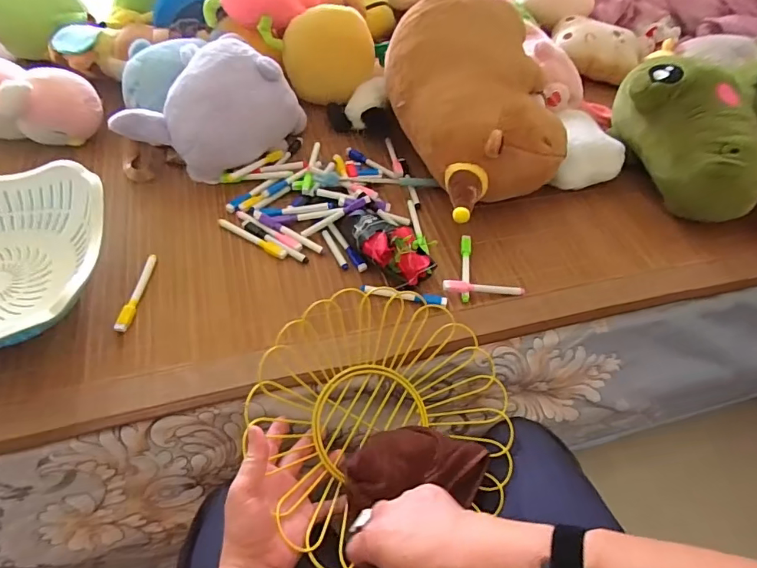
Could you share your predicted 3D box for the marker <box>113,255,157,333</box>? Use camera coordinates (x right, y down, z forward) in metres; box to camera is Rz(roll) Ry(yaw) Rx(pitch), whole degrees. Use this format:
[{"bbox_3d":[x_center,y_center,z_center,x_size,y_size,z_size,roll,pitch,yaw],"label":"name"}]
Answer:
[{"bbox_3d":[-0.302,0.009,0.585,0.014,0.012,0.115,5,54,-2],"label":"marker"}]

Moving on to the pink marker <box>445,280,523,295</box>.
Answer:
[{"bbox_3d":[0.138,0.008,0.620,0.106,0.019,0.016,3,54,-4],"label":"pink marker"}]

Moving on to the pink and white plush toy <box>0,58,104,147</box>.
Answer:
[{"bbox_3d":[-0.544,-0.273,0.698,0.224,0.092,0.108,10,54,1],"label":"pink and white plush toy"}]

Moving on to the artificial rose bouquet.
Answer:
[{"bbox_3d":[0.009,-0.056,0.638,0.081,0.050,0.142,-36,65,-27],"label":"artificial rose bouquet"}]

